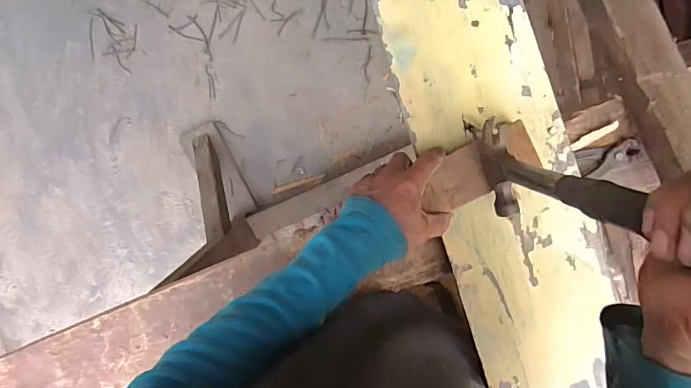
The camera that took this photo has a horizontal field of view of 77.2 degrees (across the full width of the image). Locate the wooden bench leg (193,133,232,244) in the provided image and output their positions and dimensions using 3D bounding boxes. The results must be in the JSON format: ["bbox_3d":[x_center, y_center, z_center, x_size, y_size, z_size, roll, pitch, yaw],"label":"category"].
[{"bbox_3d":[-0.343,-0.021,1.099,0.043,0.360,0.060,-29,139,6],"label":"wooden bench leg"}]

